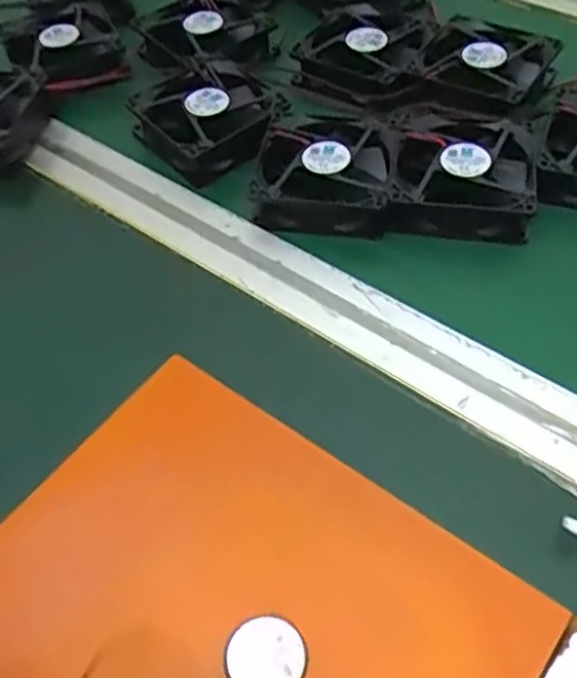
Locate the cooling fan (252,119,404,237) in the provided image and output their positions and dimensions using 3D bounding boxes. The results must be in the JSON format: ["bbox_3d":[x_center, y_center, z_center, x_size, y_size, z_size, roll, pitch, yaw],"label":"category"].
[{"bbox_3d":[0.021,-0.103,0.426,0.080,0.024,0.084,-1,51,4],"label":"cooling fan"}]

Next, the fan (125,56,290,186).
[{"bbox_3d":[-0.049,-0.147,0.462,0.080,0.021,0.095,-28,54,-18],"label":"fan"}]

